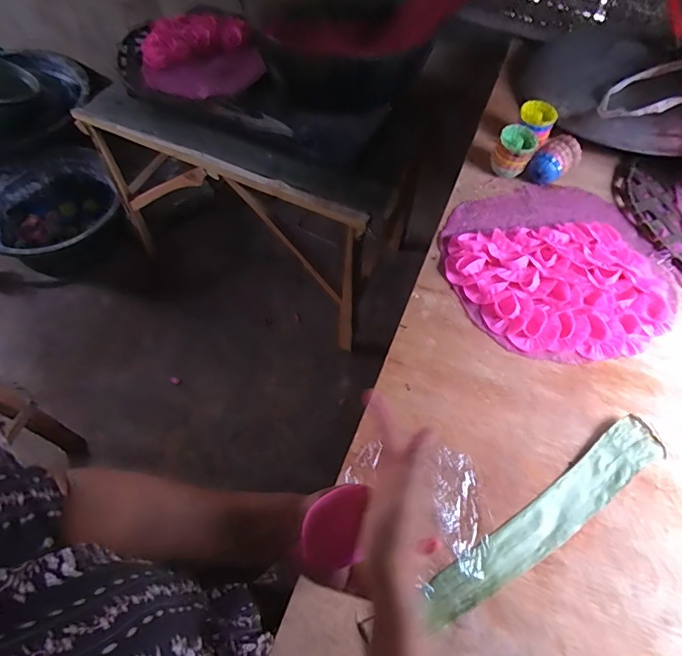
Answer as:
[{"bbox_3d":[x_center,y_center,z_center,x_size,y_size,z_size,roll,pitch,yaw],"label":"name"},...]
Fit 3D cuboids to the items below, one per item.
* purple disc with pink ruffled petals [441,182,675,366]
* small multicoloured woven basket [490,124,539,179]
[{"bbox_3d":[0.330,-0.105,0.687,0.326,0.028,0.327,1,59,-1],"label":"purple disc with pink ruffled petals"},{"bbox_3d":[0.298,-0.302,0.779,0.062,0.077,0.064,1,59,-1],"label":"small multicoloured woven basket"}]

